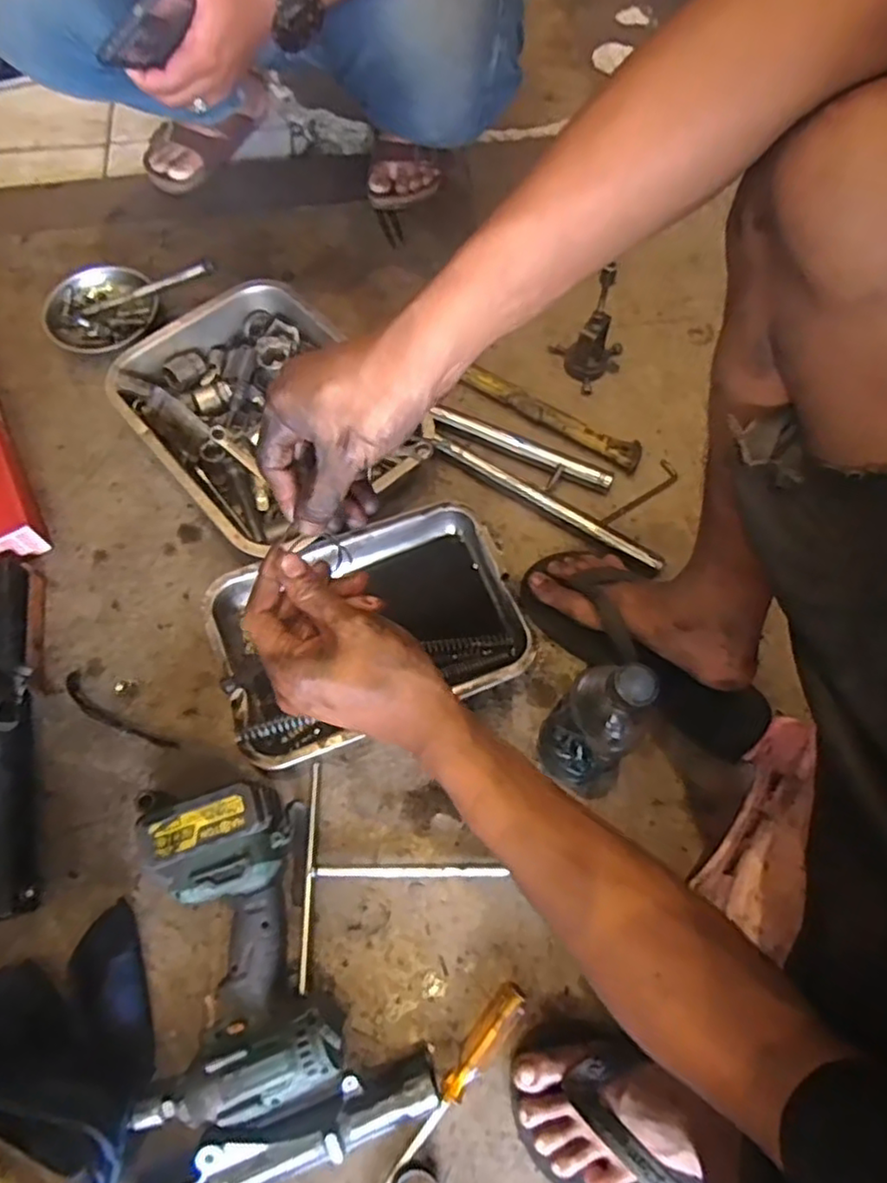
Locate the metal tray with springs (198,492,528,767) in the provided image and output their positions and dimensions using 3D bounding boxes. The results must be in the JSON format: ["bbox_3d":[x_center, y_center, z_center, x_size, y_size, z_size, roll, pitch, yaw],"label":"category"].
[{"bbox_3d":[-0.078,0.037,0.681,0.300,0.051,0.217,-21,68,-8],"label":"metal tray with springs"}]

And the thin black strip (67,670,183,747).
[{"bbox_3d":[-0.332,0.126,0.667,0.142,0.004,0.026,28,69,12],"label":"thin black strip"}]

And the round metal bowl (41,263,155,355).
[{"bbox_3d":[-0.455,-0.368,0.883,0.143,0.042,0.142,-4,66,-1],"label":"round metal bowl"}]

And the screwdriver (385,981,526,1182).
[{"bbox_3d":[0.007,0.408,0.531,0.025,0.025,0.188,35,71,15],"label":"screwdriver"}]

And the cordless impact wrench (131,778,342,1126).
[{"bbox_3d":[-0.175,0.290,0.554,0.157,0.076,0.249,-9,66,-3],"label":"cordless impact wrench"}]

